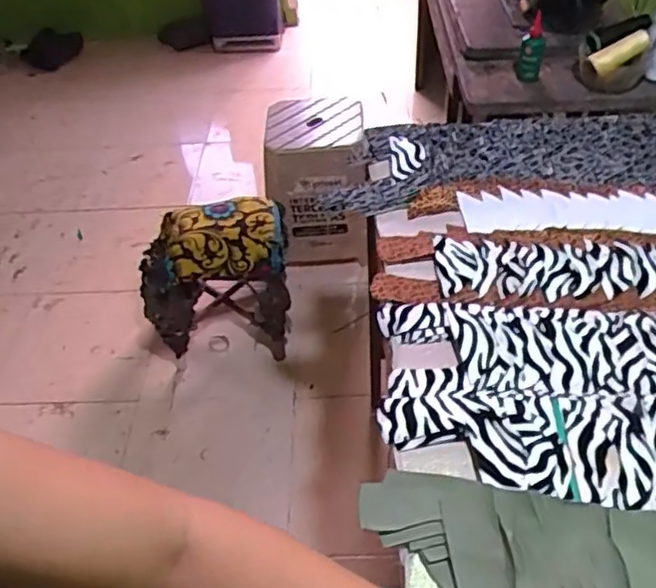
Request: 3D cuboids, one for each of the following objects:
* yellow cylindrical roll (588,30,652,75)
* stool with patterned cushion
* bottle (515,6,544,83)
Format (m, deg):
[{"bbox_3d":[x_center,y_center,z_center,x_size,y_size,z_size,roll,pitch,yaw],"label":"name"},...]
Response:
[{"bbox_3d":[0.520,-0.429,1.127,0.108,0.033,0.032,-29,47,0],"label":"yellow cylindrical roll"},{"bbox_3d":[-0.282,-0.043,1.648,0.414,0.353,0.263,-4,45,0],"label":"stool with patterned cushion"},{"bbox_3d":[0.374,-0.449,1.166,0.049,0.099,0.063,-2,45,3],"label":"bottle"}]

